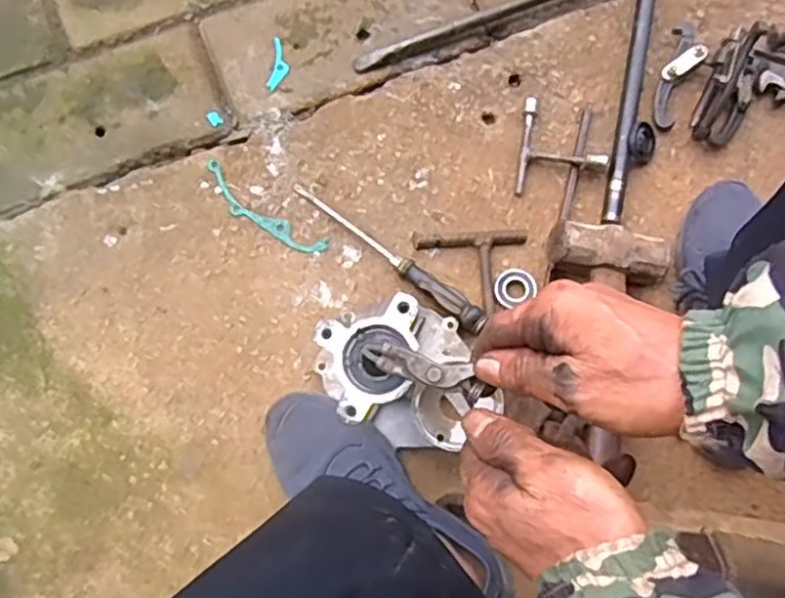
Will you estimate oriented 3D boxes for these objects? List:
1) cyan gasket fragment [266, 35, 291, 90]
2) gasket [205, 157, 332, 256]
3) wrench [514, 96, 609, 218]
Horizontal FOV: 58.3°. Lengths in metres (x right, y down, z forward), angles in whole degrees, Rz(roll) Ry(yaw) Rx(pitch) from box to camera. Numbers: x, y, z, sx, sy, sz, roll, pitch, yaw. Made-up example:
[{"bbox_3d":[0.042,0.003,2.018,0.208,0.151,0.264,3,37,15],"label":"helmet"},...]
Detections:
[{"bbox_3d":[-0.119,-0.249,0.744,0.021,0.010,0.059,8,75,1],"label":"cyan gasket fragment"},{"bbox_3d":[-0.131,-0.086,0.703,0.146,0.010,0.033,35,77,8],"label":"gasket"},{"bbox_3d":[0.174,-0.145,0.718,0.086,0.016,0.120,9,75,1],"label":"wrench"}]

